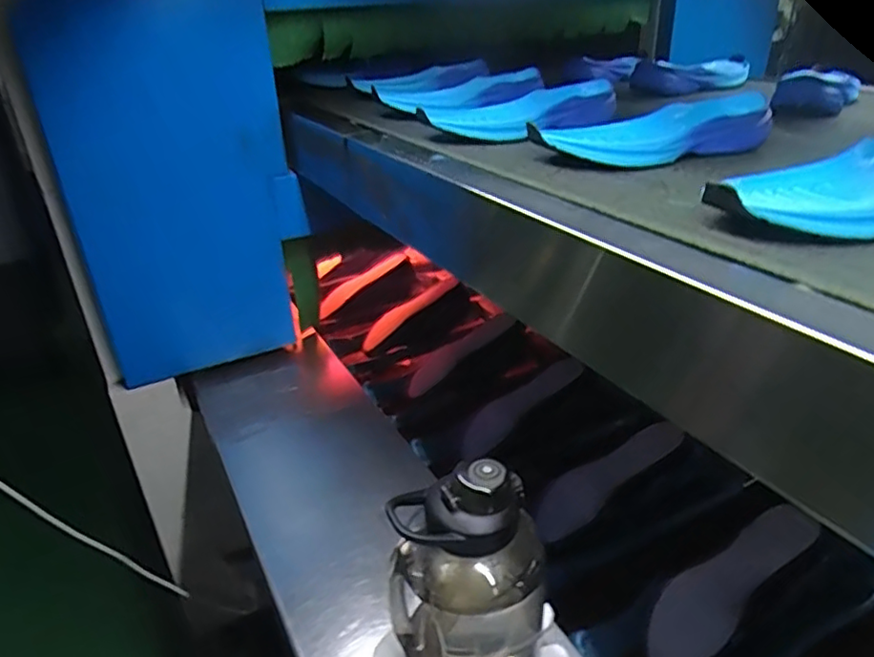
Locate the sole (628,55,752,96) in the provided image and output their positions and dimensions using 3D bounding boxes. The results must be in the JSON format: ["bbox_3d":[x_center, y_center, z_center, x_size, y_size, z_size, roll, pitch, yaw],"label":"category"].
[{"bbox_3d":[0.412,-0.405,0.995,0.241,0.041,0.090,-24,36,-35],"label":"sole"}]

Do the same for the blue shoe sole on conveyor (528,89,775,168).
[{"bbox_3d":[0.222,-0.199,0.626,0.254,0.043,0.080,-13,31,-20],"label":"blue shoe sole on conveyor"}]

